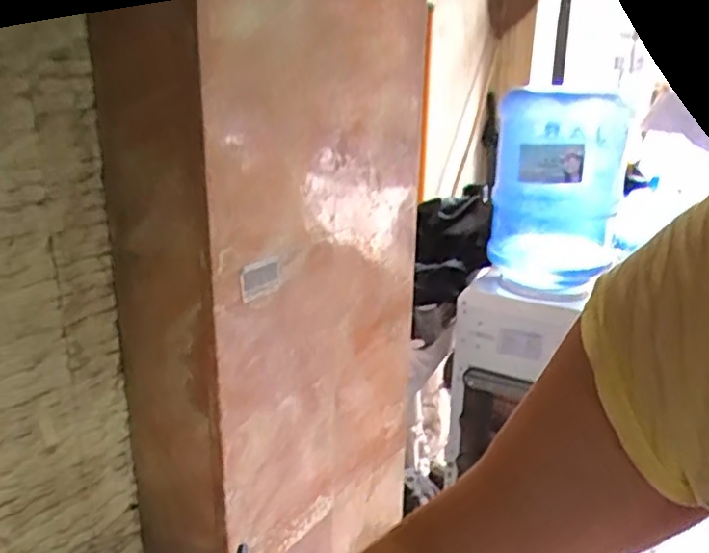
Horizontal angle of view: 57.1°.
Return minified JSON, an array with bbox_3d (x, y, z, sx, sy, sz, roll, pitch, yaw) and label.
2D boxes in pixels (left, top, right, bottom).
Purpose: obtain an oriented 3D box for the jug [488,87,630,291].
[{"bbox_3d":[0.419,-0.182,1.360,0.240,0.367,0.291,7,20,18],"label":"jug"}]

